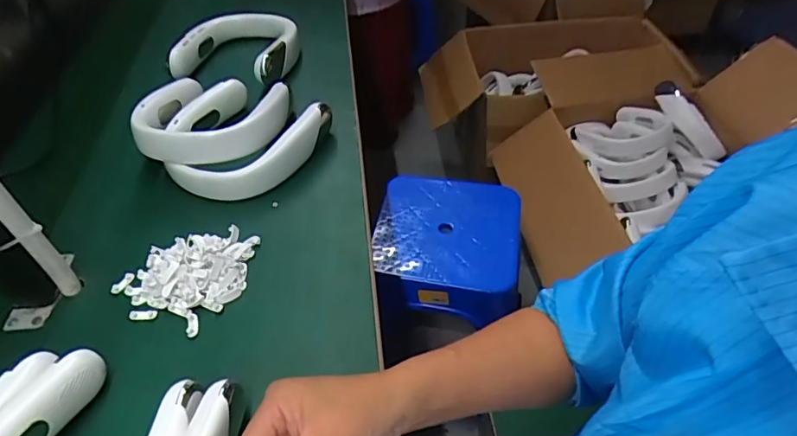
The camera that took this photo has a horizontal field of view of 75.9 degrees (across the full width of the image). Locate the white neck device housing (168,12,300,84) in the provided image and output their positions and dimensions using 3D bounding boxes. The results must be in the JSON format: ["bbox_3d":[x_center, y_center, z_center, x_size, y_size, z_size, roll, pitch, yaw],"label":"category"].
[{"bbox_3d":[-0.266,-0.266,0.839,0.182,0.077,0.152,14,47,15],"label":"white neck device housing"}]

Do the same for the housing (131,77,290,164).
[{"bbox_3d":[-0.255,-0.136,0.683,0.175,0.043,0.163,8,46,9],"label":"housing"}]

